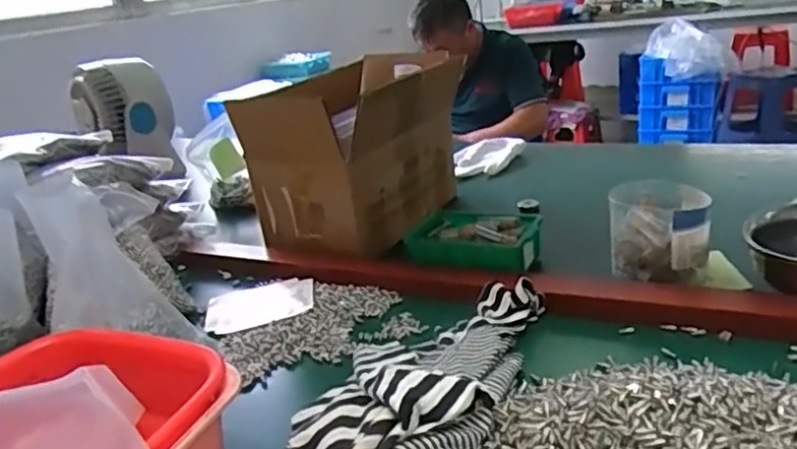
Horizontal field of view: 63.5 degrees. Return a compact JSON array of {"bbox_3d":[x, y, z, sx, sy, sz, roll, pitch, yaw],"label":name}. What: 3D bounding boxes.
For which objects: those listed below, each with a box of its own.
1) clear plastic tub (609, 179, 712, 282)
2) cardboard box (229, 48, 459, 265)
[{"bbox_3d":[0.282,0.005,0.695,0.098,0.077,0.099,5,24,28],"label":"clear plastic tub"},{"bbox_3d":[-0.051,-0.100,0.897,0.196,0.193,0.281,6,25,30],"label":"cardboard box"}]

